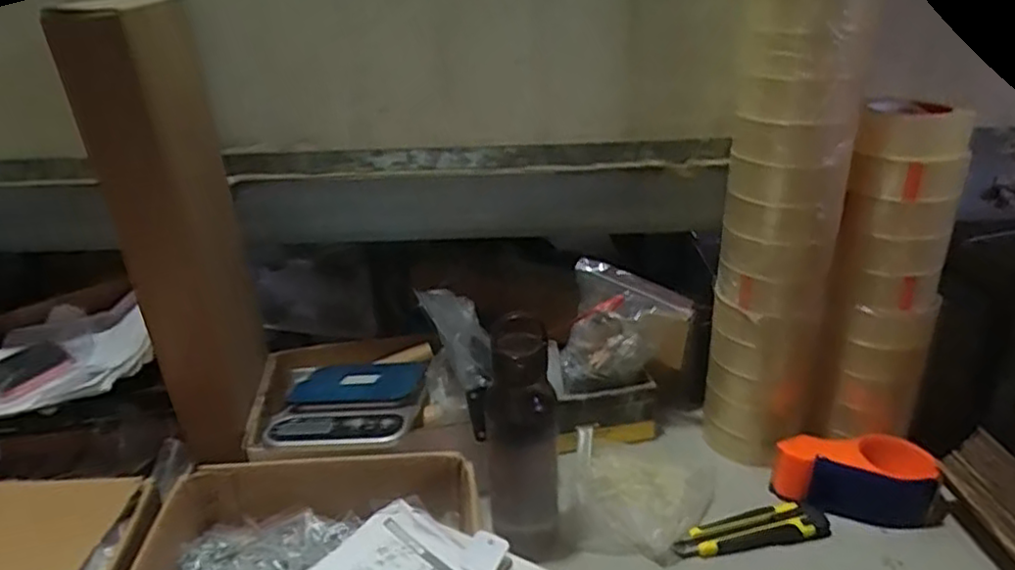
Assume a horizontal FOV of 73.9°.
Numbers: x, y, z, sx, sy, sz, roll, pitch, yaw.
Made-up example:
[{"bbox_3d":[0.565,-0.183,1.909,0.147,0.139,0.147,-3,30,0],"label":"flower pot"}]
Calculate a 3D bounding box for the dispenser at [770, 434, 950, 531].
[{"bbox_3d":[0.368,0.201,0.712,0.161,0.053,0.088,6,25,18],"label":"dispenser"}]

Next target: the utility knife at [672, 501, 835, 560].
[{"bbox_3d":[0.245,0.243,0.674,0.161,0.018,0.040,-8,25,-14],"label":"utility knife"}]

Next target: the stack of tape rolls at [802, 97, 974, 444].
[{"bbox_3d":[0.402,-0.002,0.711,0.097,0.342,0.103,20,32,40],"label":"stack of tape rolls"}]

